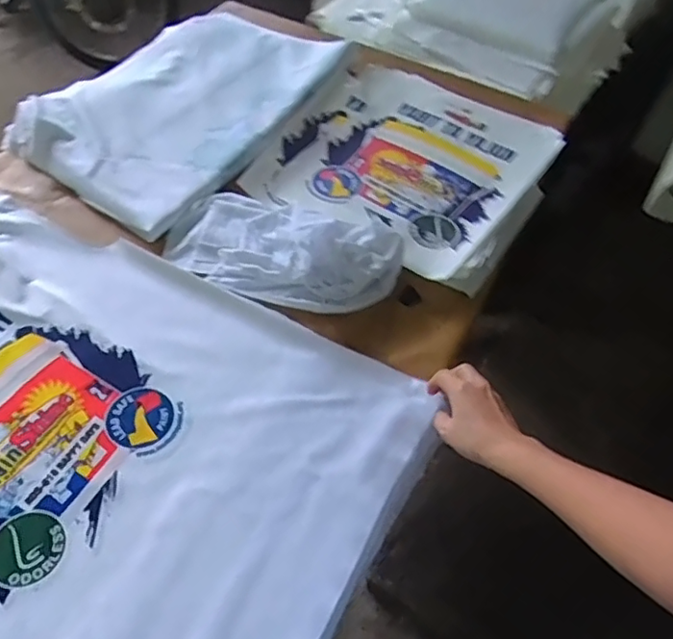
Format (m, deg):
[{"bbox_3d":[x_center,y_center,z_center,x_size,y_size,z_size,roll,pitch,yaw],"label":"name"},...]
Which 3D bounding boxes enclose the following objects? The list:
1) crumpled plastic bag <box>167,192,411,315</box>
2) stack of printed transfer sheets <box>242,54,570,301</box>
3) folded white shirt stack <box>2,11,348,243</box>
[{"bbox_3d":[-0.072,-0.103,0.770,0.311,0.048,0.159,19,57,7],"label":"crumpled plastic bag"},{"bbox_3d":[0.131,-0.278,0.928,0.400,0.028,0.450,27,58,11],"label":"stack of printed transfer sheets"},{"bbox_3d":[-0.243,-0.379,0.966,0.369,0.045,0.566,26,58,11],"label":"folded white shirt stack"}]

